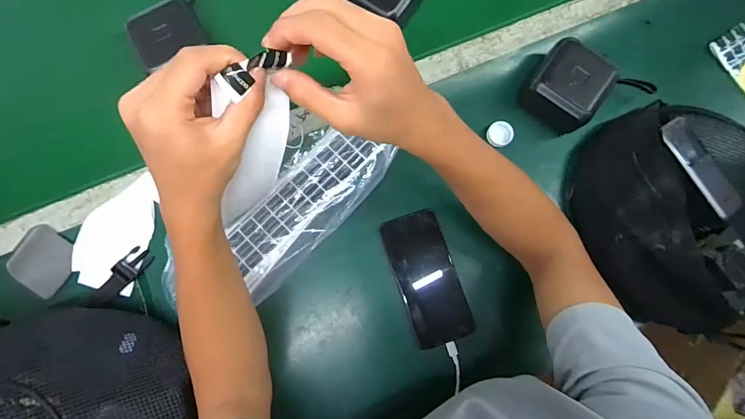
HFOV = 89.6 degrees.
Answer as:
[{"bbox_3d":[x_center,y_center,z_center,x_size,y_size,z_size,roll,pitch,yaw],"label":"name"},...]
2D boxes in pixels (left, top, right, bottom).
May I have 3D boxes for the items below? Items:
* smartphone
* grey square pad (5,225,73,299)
[{"bbox_3d":[0.068,0.084,0.467,0.073,0.016,0.158,-18,83,-4],"label":"smartphone"},{"bbox_3d":[-0.415,0.064,0.474,0.078,0.010,0.070,38,83,4],"label":"grey square pad"}]

